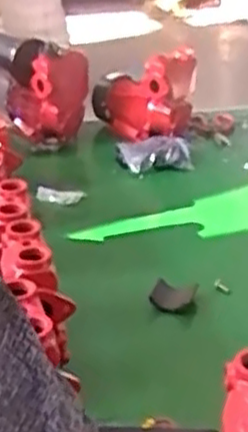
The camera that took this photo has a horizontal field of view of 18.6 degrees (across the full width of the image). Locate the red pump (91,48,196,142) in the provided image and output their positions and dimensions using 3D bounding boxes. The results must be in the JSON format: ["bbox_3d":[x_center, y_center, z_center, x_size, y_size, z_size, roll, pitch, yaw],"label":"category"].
[{"bbox_3d":[0.048,-0.286,1.817,0.248,0.207,0.130,0,26,0],"label":"red pump"}]

